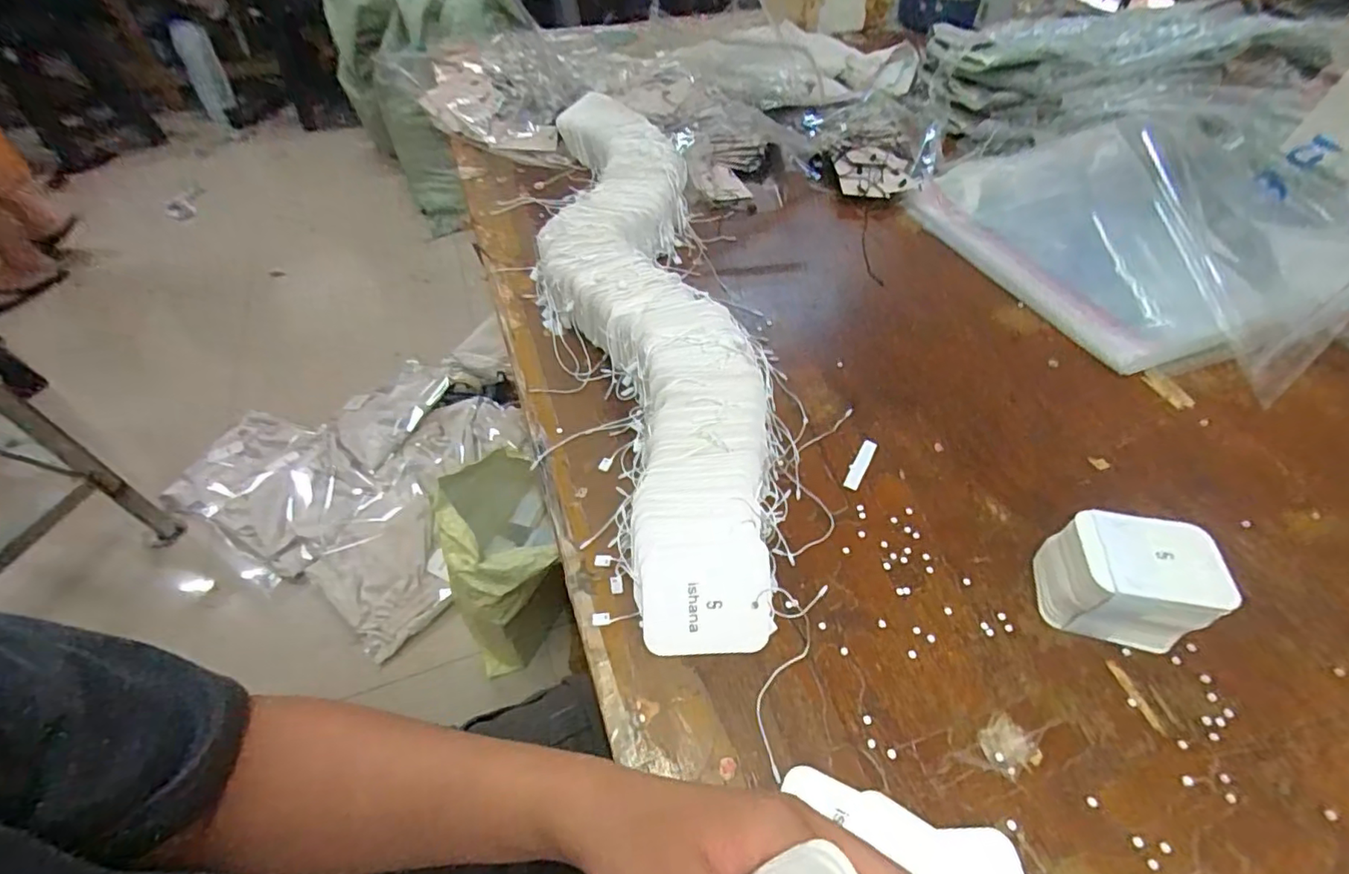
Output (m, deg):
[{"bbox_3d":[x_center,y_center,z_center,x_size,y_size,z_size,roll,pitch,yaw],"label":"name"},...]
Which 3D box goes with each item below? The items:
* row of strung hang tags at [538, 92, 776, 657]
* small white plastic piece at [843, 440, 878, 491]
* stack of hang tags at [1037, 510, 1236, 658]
[{"bbox_3d":[-0.033,-0.131,0.495,0.149,0.061,0.617,-7,50,-8],"label":"row of strung hang tags"},{"bbox_3d":[0.132,0.018,0.408,0.010,0.004,0.048,26,54,19],"label":"small white plastic piece"},{"bbox_3d":[0.250,0.080,0.325,0.074,0.053,0.052,11,50,8],"label":"stack of hang tags"}]

